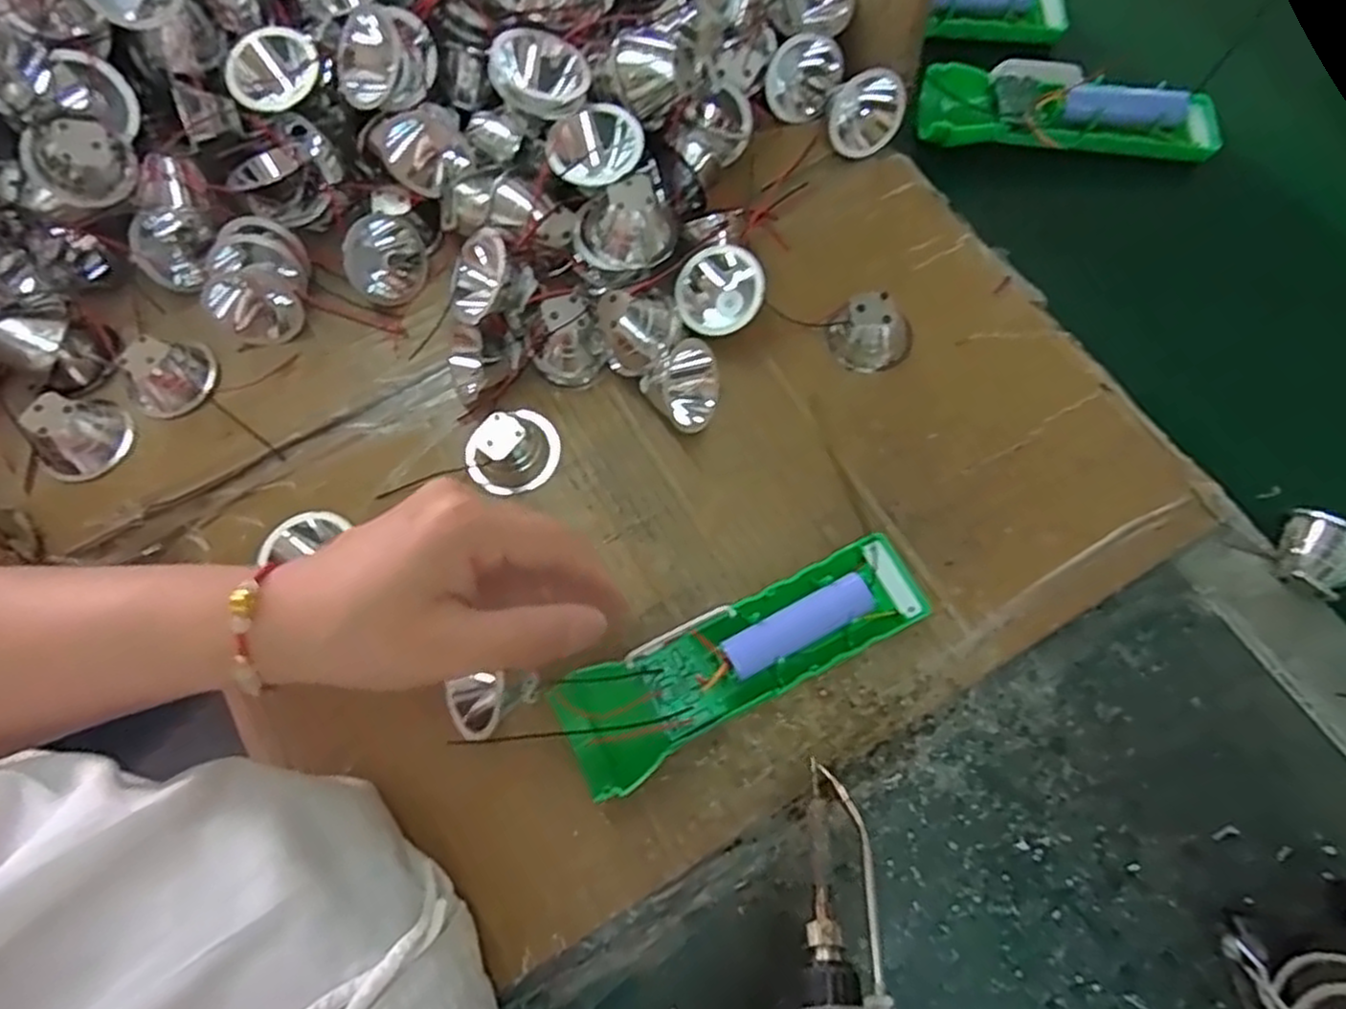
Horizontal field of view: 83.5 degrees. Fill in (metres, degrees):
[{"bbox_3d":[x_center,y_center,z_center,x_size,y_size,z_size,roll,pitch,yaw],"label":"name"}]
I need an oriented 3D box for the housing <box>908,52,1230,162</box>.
[{"bbox_3d":[0.223,-0.226,0.426,0.157,0.029,0.049,6,69,6],"label":"housing"}]

